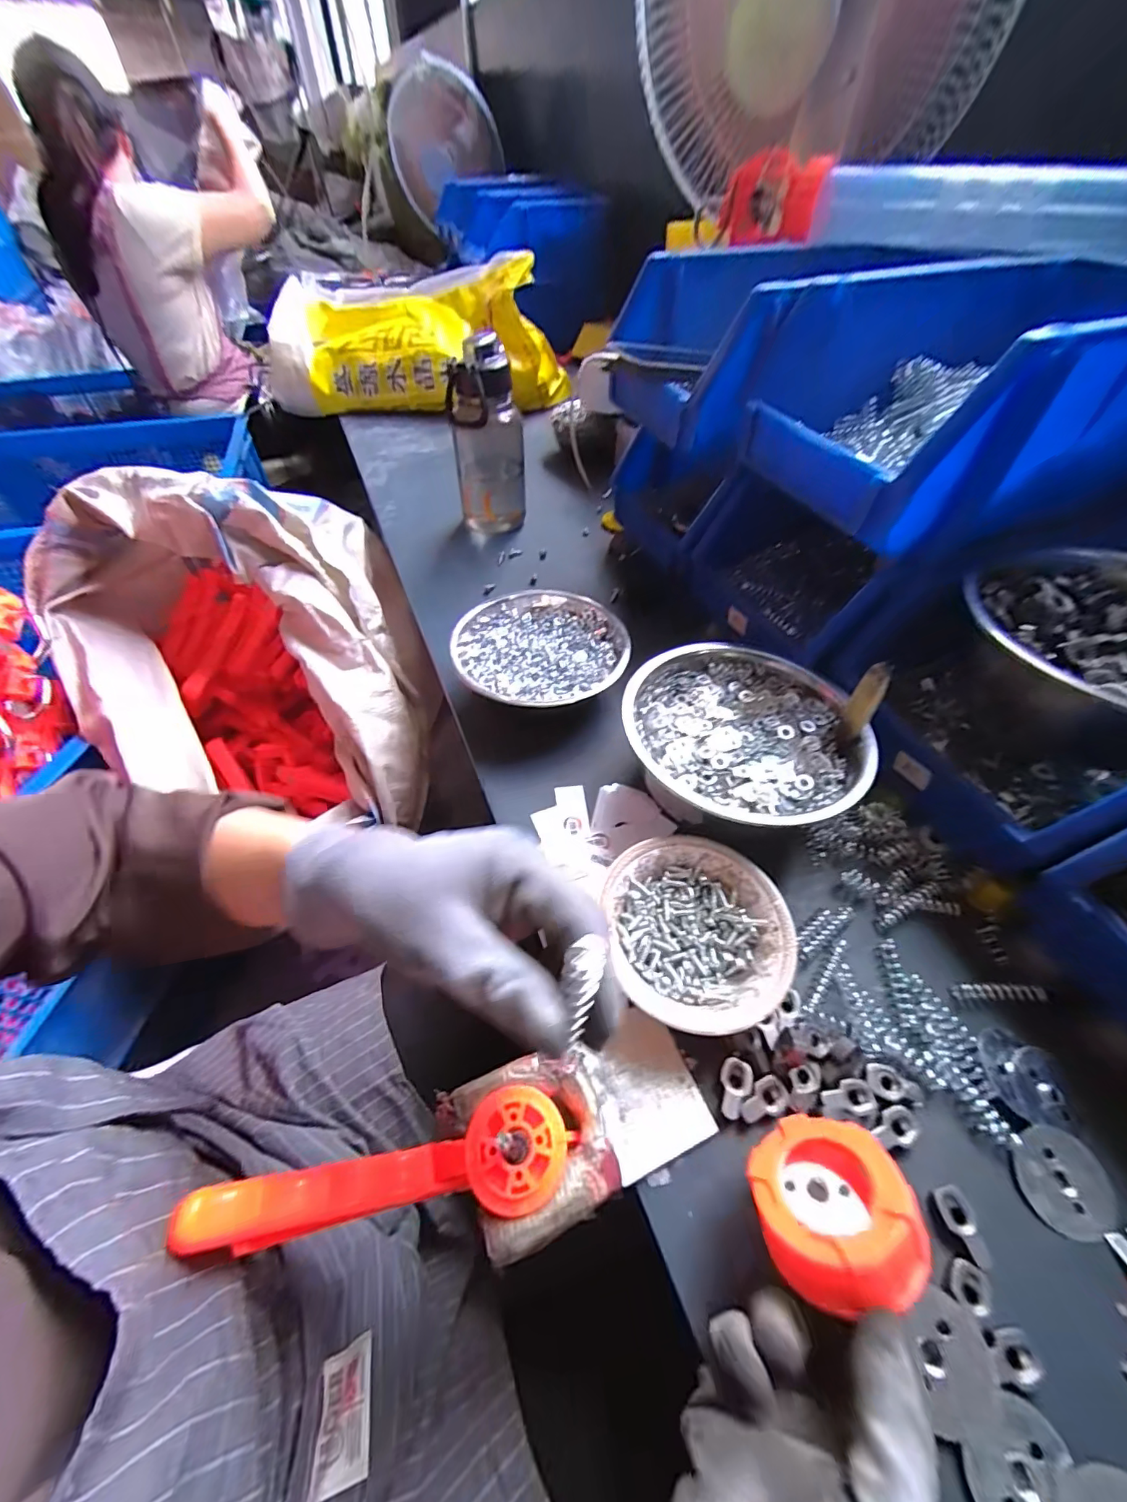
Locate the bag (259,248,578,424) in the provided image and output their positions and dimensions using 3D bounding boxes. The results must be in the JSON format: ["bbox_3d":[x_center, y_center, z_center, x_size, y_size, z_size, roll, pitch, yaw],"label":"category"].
[{"bbox_3d":[-0.288,-0.836,1.003,0.556,0.202,0.269,2,50,1],"label":"bag"}]

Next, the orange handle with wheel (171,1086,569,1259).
[{"bbox_3d":[-0.080,0.199,0.234,0.159,0.056,0.046,-6,51,-6],"label":"orange handle with wheel"}]

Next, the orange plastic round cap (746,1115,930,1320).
[{"bbox_3d":[0.120,0.205,0.222,0.065,0.029,0.065,-21,7,3],"label":"orange plastic round cap"}]

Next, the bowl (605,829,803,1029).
[{"bbox_3d":[0.086,0.121,0.327,0.112,0.041,0.118,0,50,0],"label":"bowl"}]

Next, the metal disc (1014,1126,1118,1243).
[{"bbox_3d":[0.270,0.231,0.264,0.046,0.004,0.044,-1,55,1],"label":"metal disc"}]

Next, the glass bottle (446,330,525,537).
[{"bbox_3d":[-0.102,-0.413,0.659,0.096,0.203,0.085,-9,51,-8],"label":"glass bottle"}]

